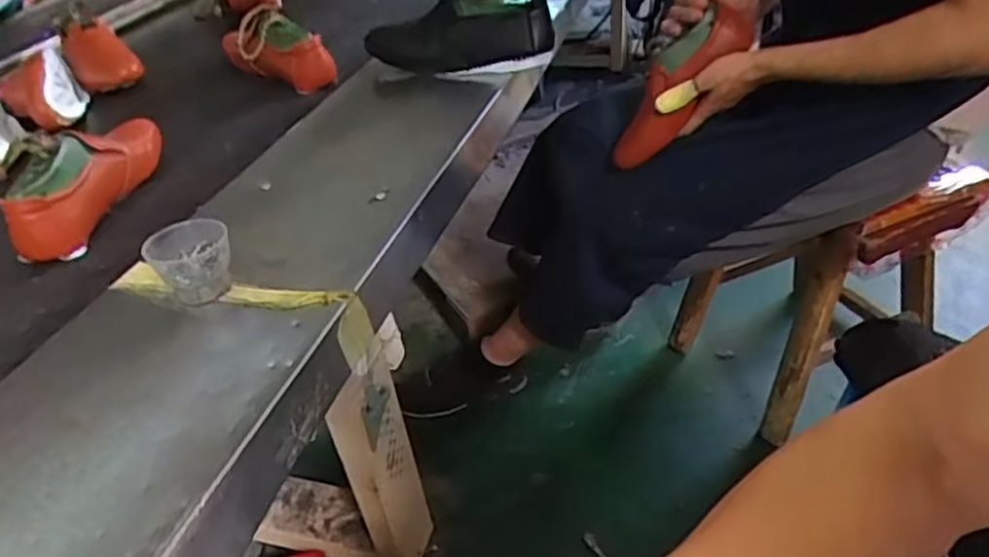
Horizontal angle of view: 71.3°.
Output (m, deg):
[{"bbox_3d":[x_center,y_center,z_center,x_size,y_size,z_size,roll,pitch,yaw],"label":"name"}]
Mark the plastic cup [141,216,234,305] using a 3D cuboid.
[{"bbox_3d":[-0.246,-0.013,0.566,0.065,0.053,0.061,-27,42,-24],"label":"plastic cup"}]

